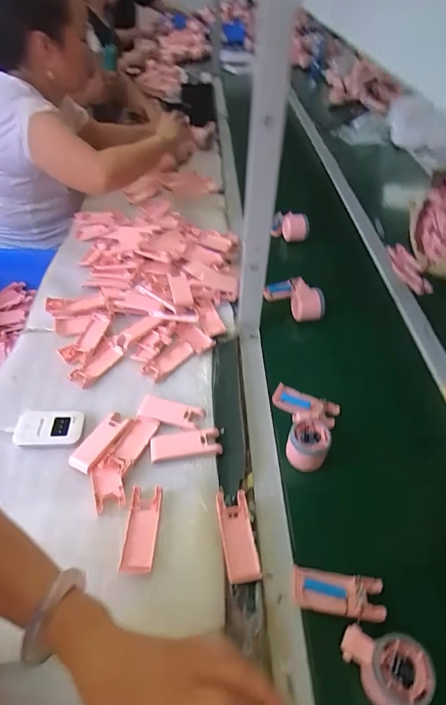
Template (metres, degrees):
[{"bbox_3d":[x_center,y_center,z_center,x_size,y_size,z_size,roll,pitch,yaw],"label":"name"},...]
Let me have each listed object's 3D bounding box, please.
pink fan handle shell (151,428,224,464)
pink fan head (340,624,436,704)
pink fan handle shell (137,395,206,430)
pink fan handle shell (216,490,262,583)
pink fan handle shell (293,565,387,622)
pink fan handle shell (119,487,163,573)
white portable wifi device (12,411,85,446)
[{"bbox_3d":[-0.055,0.136,0.603,0.102,0.008,0.043,-5,46,-7],"label":"pink fan handle shell"},{"bbox_3d":[0.163,0.320,0.410,0.080,0.045,0.059,11,46,9],"label":"pink fan head"},{"bbox_3d":[-0.082,0.095,0.644,0.097,0.014,0.039,13,47,10],"label":"pink fan handle shell"},{"bbox_3d":[0.018,0.232,0.516,0.039,0.013,0.108,-6,46,-8],"label":"pink fan handle shell"},{"bbox_3d":[0.135,0.282,0.476,0.103,0.013,0.043,7,46,4],"label":"pink fan handle shell"},{"bbox_3d":[-0.102,0.223,0.515,0.039,0.013,0.101,3,46,0],"label":"pink fan handle shell"},{"bbox_3d":[-0.266,0.114,0.621,0.101,0.020,0.059,4,46,1],"label":"white portable wifi device"}]

